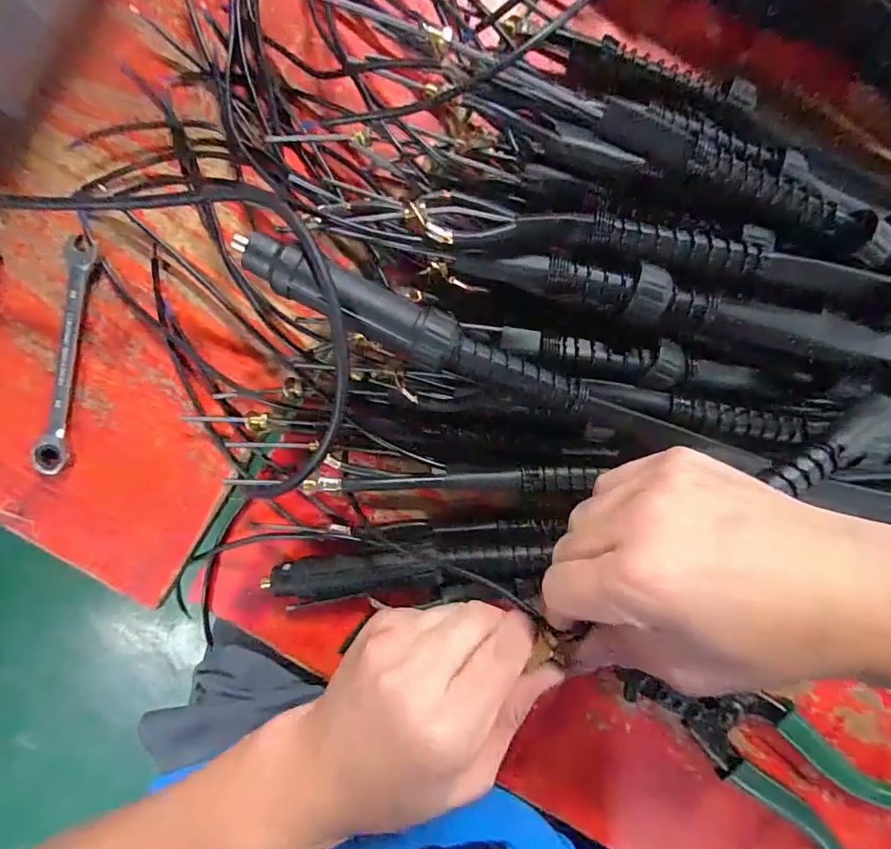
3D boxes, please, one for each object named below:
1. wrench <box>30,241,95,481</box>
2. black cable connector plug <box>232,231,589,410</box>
[{"bbox_3d":[-0.247,-0.042,0.332,0.019,0.012,0.150,10,95,-1],"label":"wrench"},{"bbox_3d":[-0.015,-0.047,0.262,0.189,0.022,0.026,23,92,-2],"label":"black cable connector plug"}]

